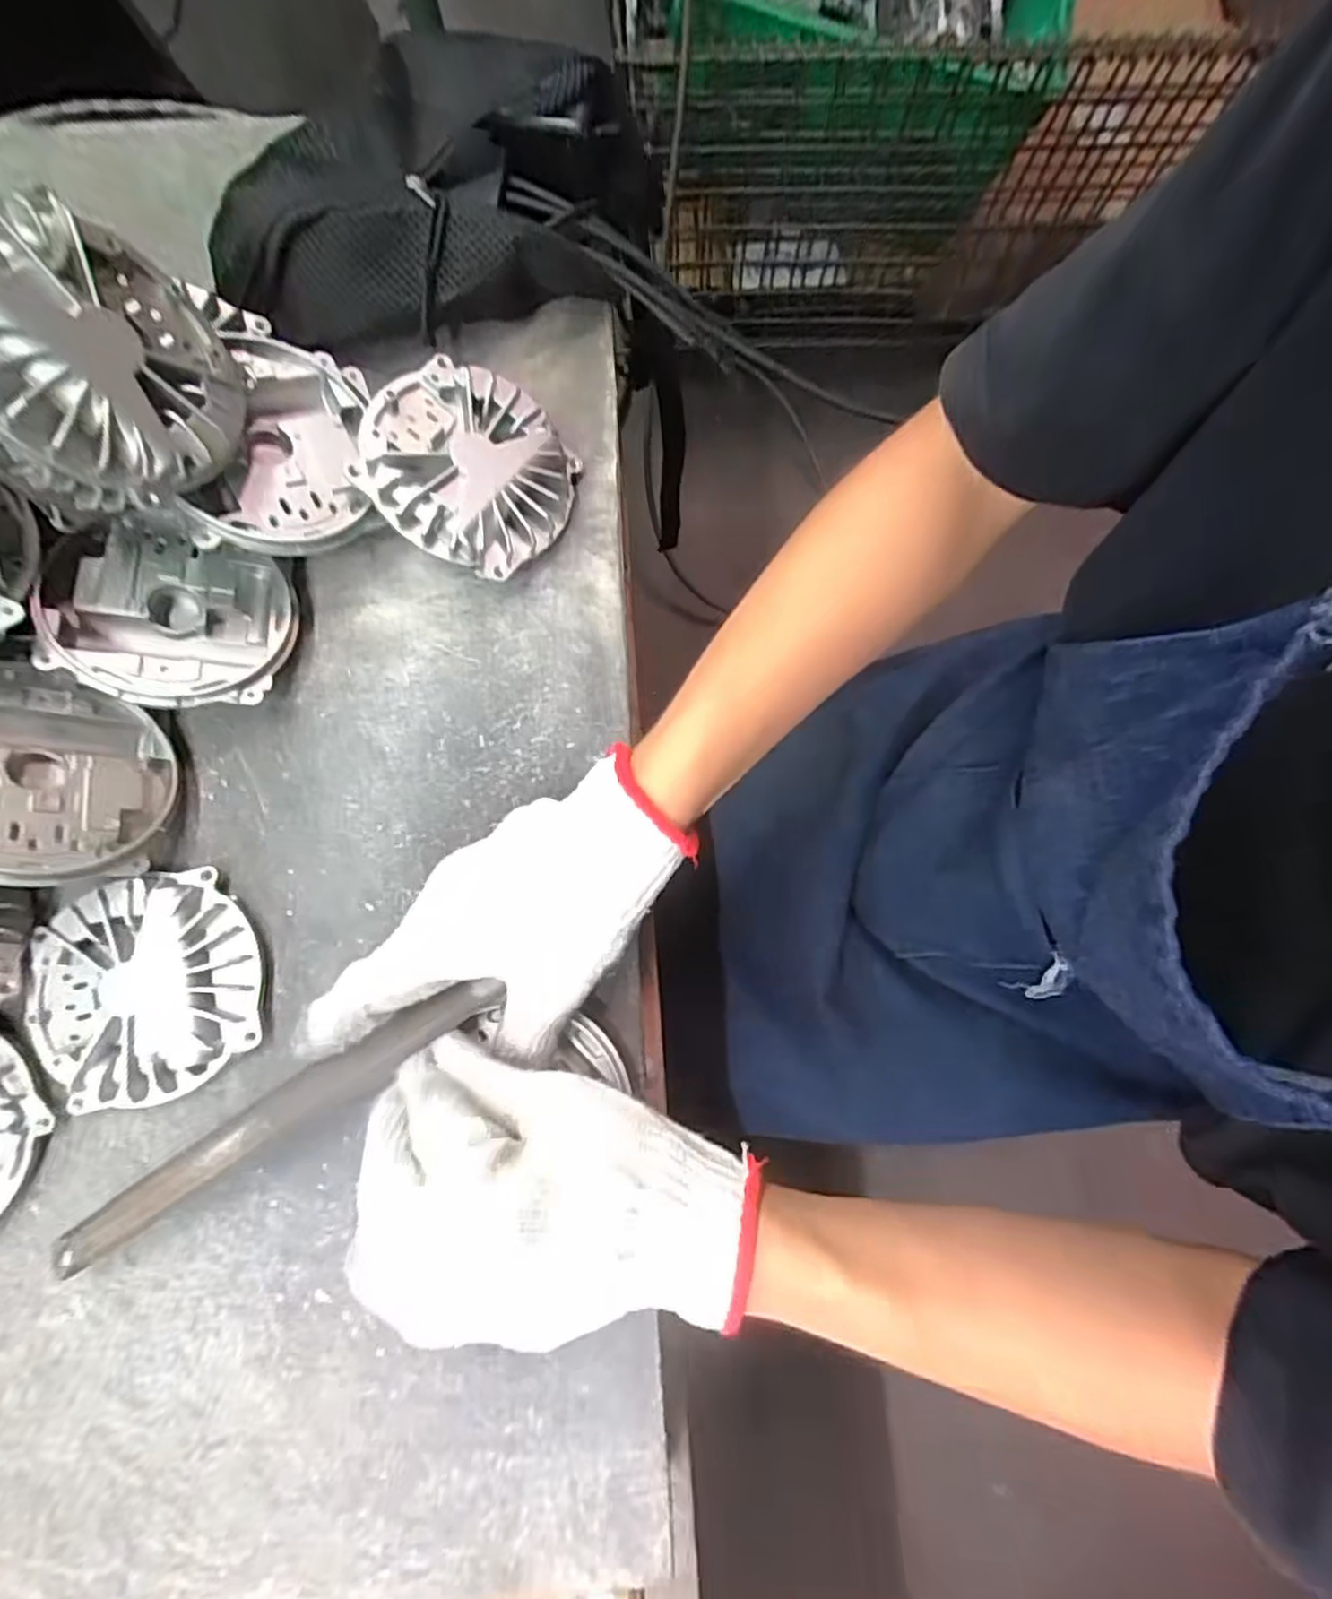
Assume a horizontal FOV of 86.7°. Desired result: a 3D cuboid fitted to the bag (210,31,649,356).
[{"bbox_3d":[-0.135,-0.340,0.398,0.245,0.067,0.129,-20,81,-5],"label":"bag"}]

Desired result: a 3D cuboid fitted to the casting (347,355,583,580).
[{"bbox_3d":[-0.106,-0.177,0.383,0.105,0.032,0.105,3,81,-20],"label":"casting"}]

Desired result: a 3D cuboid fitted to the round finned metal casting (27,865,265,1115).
[{"bbox_3d":[-0.255,0.092,0.343,0.106,0.016,0.102,0,80,-1],"label":"round finned metal casting"}]

